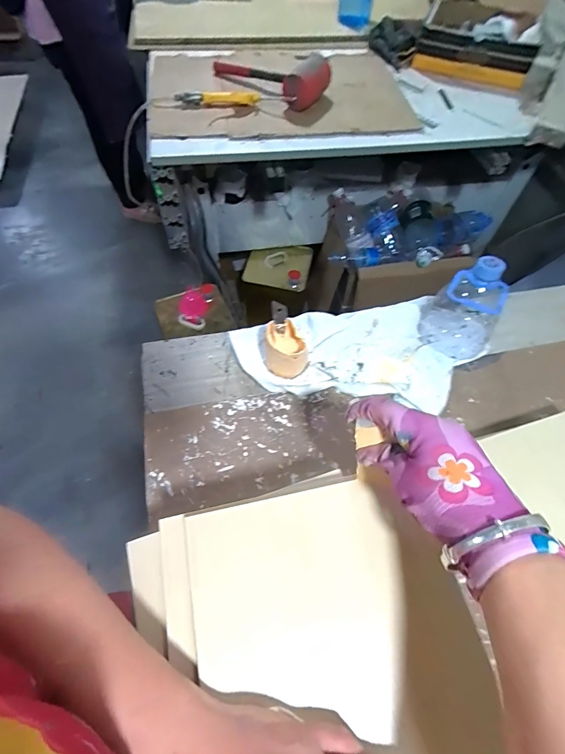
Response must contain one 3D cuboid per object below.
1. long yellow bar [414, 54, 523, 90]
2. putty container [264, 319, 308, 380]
[{"bbox_3d":[0.509,-0.843,1.045,0.297,0.038,0.033,21,61,10],"label":"long yellow bar"},{"bbox_3d":[0.006,-0.031,0.494,0.055,0.069,0.055,1,60,-1],"label":"putty container"}]

